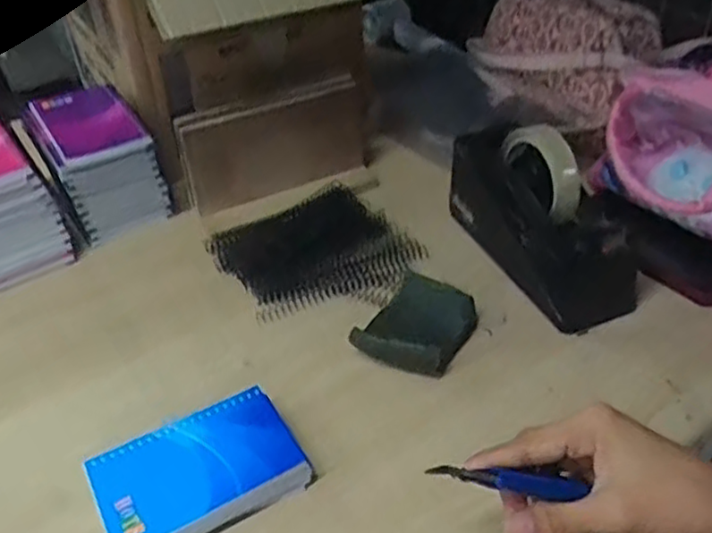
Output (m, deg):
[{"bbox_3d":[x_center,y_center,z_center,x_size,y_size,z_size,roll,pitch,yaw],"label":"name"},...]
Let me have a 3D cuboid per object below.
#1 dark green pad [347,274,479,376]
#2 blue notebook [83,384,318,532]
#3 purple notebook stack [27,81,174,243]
[{"bbox_3d":[0.052,0.049,0.559,0.072,0.029,0.089,21,46,26],"label":"dark green pad"},{"bbox_3d":[-0.105,0.140,0.464,0.129,0.028,0.087,-23,44,-21],"label":"blue notebook"},{"bbox_3d":[-0.254,-0.097,0.689,0.096,0.123,0.126,-24,45,-22],"label":"purple notebook stack"}]

